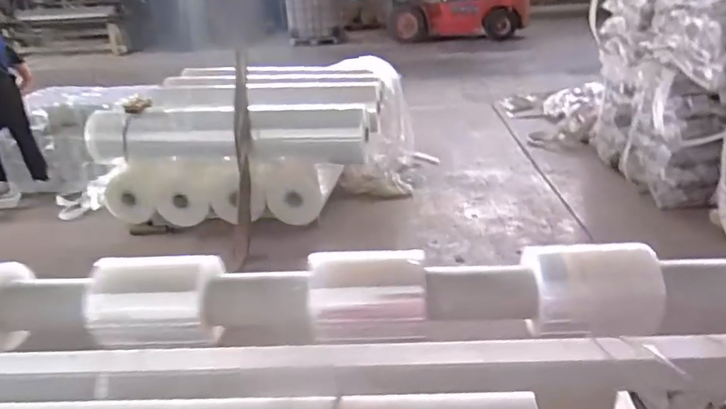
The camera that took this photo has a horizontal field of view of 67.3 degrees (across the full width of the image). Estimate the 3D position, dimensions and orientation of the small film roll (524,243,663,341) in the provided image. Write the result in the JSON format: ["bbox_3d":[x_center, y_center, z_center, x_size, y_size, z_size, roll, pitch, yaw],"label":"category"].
[{"bbox_3d":[0.169,0.059,0.406,0.093,0.051,0.061,1,25,12],"label":"small film roll"}]

